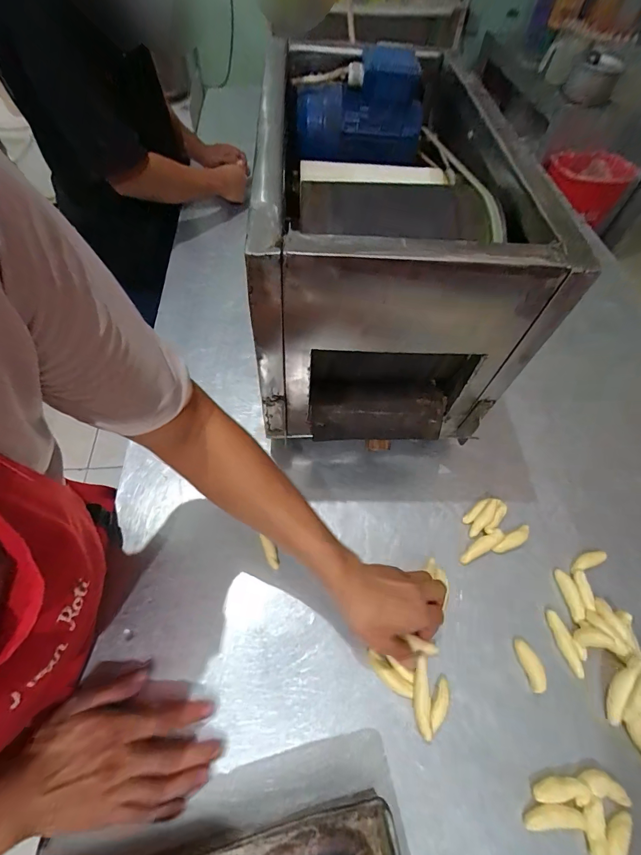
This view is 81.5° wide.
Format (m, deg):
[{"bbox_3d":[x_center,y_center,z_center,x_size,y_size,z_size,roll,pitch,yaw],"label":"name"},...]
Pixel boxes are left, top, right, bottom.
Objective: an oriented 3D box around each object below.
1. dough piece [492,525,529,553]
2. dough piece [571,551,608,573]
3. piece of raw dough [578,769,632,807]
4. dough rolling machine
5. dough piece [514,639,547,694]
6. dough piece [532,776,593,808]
[{"bbox_3d":[0.280,0.167,0.549,0.064,0.017,0.019,-20,61,-15],"label":"dough piece"},{"bbox_3d":[0.385,0.193,0.537,0.057,0.013,0.017,-16,60,-13],"label":"dough piece"},{"bbox_3d":[0.310,0.392,0.407,0.052,0.018,0.023,14,58,6],"label":"piece of raw dough"},{"bbox_3d":[0.077,-0.292,0.579,0.318,0.288,0.583,0,59,-3],"label":"dough rolling machine"},{"bbox_3d":[0.263,0.298,0.467,0.025,0.014,0.056,-12,59,-11],"label":"dough piece"},{"bbox_3d":[0.259,0.392,0.402,0.055,0.015,0.022,3,57,-1],"label":"dough piece"}]

